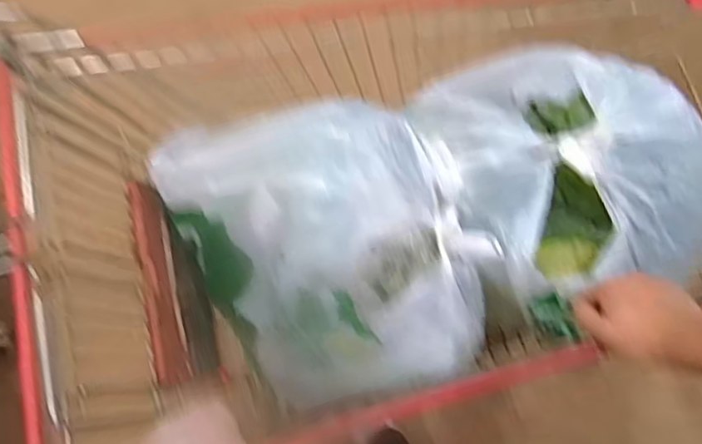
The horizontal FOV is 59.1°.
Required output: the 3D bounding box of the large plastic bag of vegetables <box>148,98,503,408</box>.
[{"bbox_3d":[-0.012,0.028,0.738,0.366,0.254,0.280,-12,47,-11],"label":"large plastic bag of vegetables"}]

